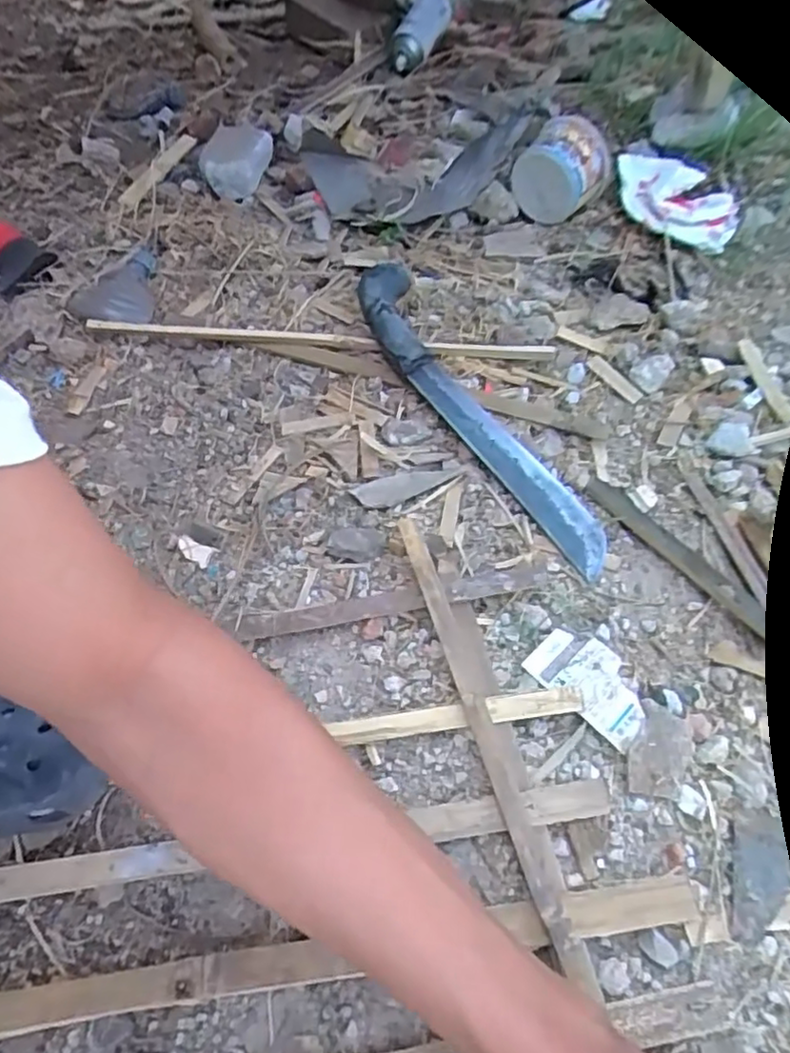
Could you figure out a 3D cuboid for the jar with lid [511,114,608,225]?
[{"bbox_3d":[0.205,-0.442,0.785,0.101,0.094,0.079,28,61,21],"label":"jar with lid"}]

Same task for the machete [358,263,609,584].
[{"bbox_3d":[0.071,-0.108,0.587,0.055,0.031,0.373,-30,71,-17],"label":"machete"}]

